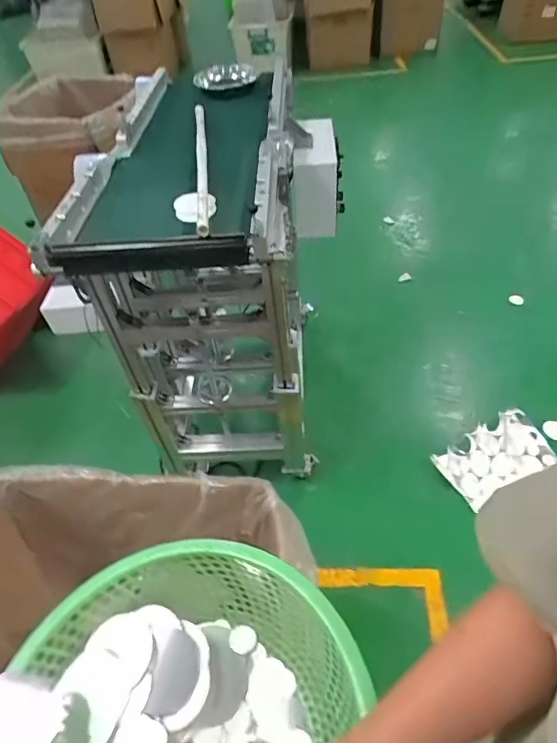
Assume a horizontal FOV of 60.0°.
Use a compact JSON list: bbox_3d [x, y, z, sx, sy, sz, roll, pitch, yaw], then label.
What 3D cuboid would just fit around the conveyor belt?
[{"bbox_3d":[-0.110,-0.290,1.512,0.555,0.975,1.030,0,48,7],"label":"conveyor belt"}]

